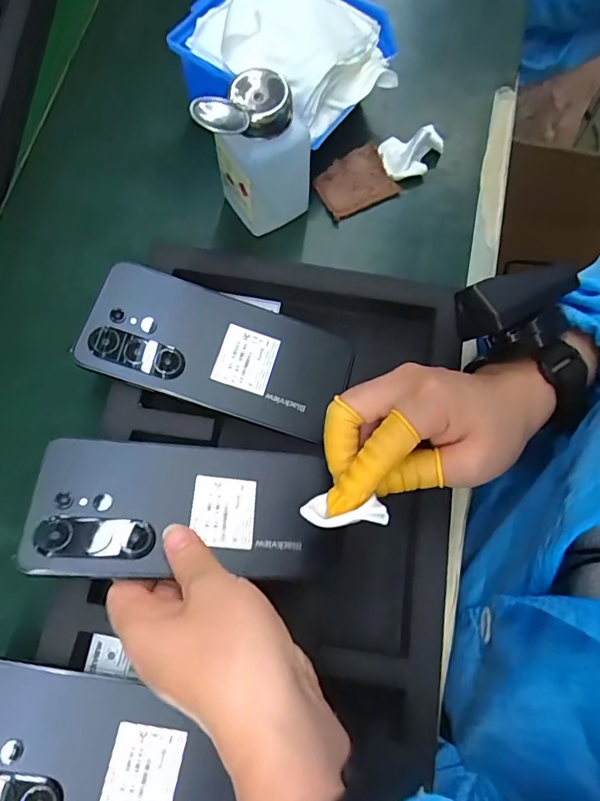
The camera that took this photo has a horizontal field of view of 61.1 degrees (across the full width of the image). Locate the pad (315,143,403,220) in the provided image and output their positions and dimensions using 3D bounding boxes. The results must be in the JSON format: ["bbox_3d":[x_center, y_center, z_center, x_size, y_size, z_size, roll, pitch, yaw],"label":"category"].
[{"bbox_3d":[0.044,-0.174,0.403,0.056,0.011,0.045,-27,73,-7],"label":"pad"}]

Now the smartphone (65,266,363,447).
[{"bbox_3d":[-0.051,-0.032,0.332,0.165,0.005,0.077,18,73,-6],"label":"smartphone"}]

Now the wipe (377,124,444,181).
[{"bbox_3d":[0.087,-0.201,0.405,0.041,0.019,0.041,31,76,11],"label":"wipe"}]

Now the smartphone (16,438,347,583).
[{"bbox_3d":[-0.061,0.060,0.289,0.165,0.004,0.077,6,57,-12],"label":"smartphone"}]

